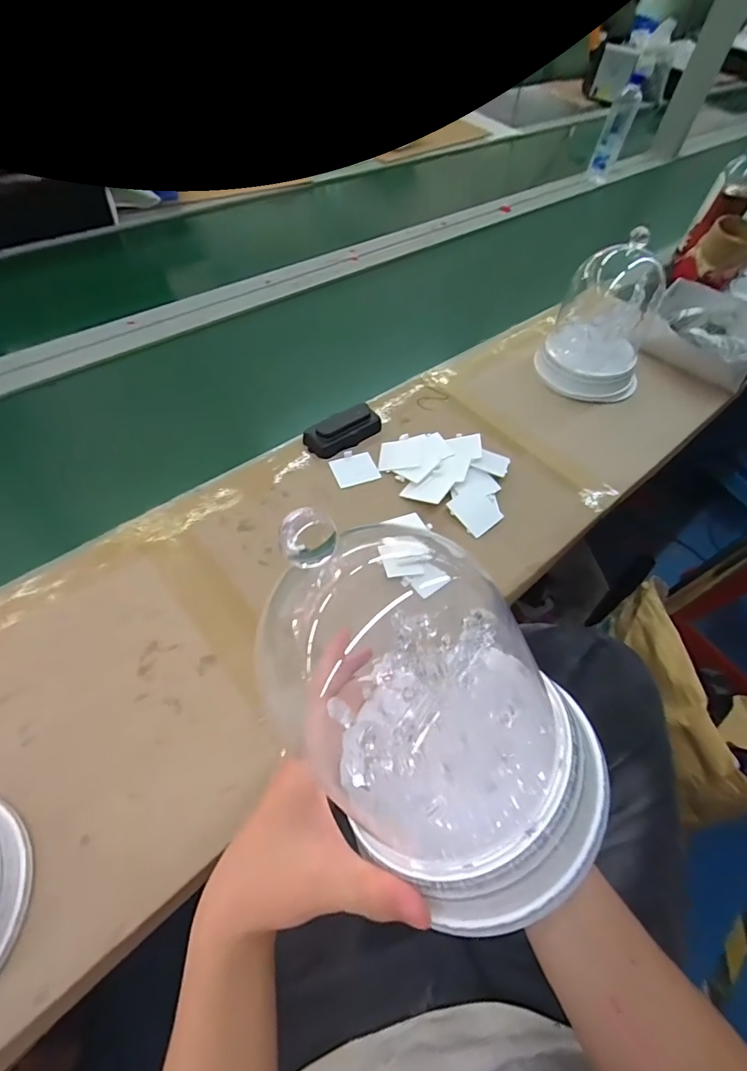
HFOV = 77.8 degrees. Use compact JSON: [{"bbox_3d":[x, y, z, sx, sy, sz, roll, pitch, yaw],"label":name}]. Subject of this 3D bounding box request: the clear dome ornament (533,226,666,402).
[{"bbox_3d":[0.357,-0.327,0.688,0.158,0.197,0.130,32,59,16],"label":"clear dome ornament"}]

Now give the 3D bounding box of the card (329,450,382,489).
[{"bbox_3d":[-0.025,-0.089,0.605,0.056,0.004,0.053,-16,59,-15],"label":"card"}]

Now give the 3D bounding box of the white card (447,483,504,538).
[{"bbox_3d":[0.128,-0.032,0.569,0.058,0.004,0.056,-34,72,-18],"label":"white card"}]

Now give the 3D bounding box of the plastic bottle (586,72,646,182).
[{"bbox_3d":[0.644,-1.070,1.237,0.067,0.213,0.059,19,56,8],"label":"plastic bottle"}]

